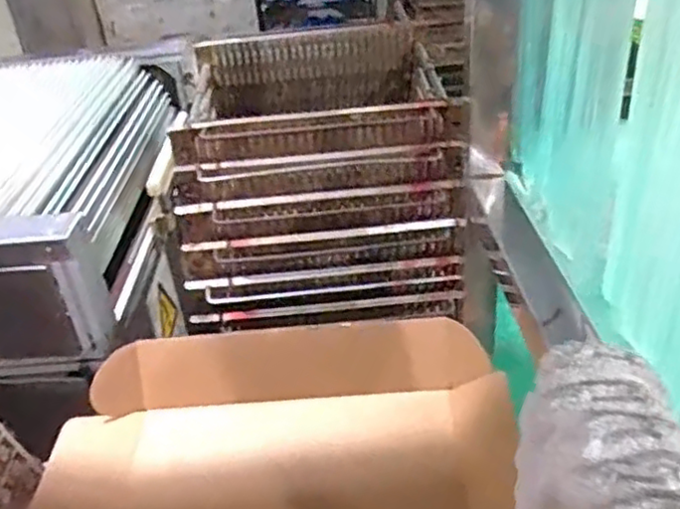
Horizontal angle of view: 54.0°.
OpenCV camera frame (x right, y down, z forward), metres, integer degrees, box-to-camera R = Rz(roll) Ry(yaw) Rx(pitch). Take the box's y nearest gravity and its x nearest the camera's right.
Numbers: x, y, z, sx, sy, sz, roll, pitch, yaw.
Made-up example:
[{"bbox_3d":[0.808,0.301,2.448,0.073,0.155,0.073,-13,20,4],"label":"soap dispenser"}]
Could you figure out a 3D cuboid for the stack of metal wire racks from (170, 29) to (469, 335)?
[{"bbox_3d":[-0.035,-0.157,1.080,0.387,0.254,0.490,-6,33,-1],"label":"stack of metal wire racks"}]

